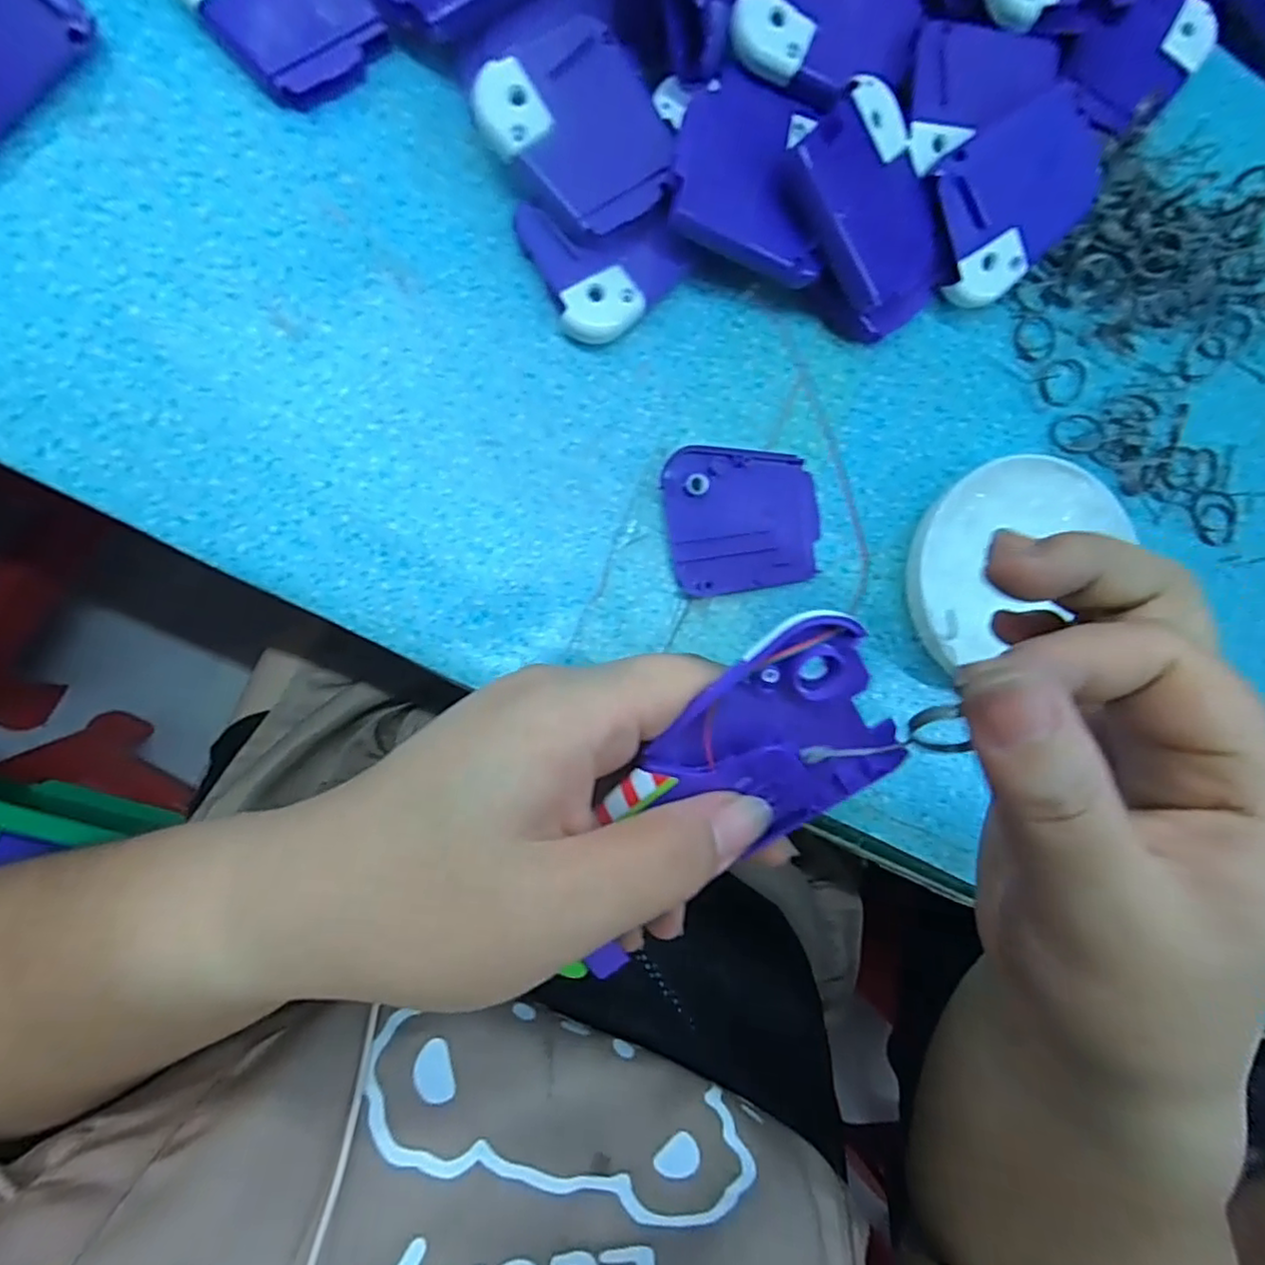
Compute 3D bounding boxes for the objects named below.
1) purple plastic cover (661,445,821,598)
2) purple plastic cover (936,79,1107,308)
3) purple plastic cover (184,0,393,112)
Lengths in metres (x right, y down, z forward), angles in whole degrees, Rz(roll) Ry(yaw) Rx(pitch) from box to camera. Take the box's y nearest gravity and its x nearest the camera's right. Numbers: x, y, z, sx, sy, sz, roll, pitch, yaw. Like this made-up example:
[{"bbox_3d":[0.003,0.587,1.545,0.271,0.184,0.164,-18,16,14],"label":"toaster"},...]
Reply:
[{"bbox_3d":[0.043,-0.043,0.239,0.058,0.010,0.052,-9,91,-9],"label":"purple plastic cover"},{"bbox_3d":[0.142,-0.158,0.234,0.068,0.007,0.050,-35,113,-4],"label":"purple plastic cover"},{"bbox_3d":[-0.117,-0.210,0.212,0.049,0.013,0.060,-41,96,-7],"label":"purple plastic cover"}]

